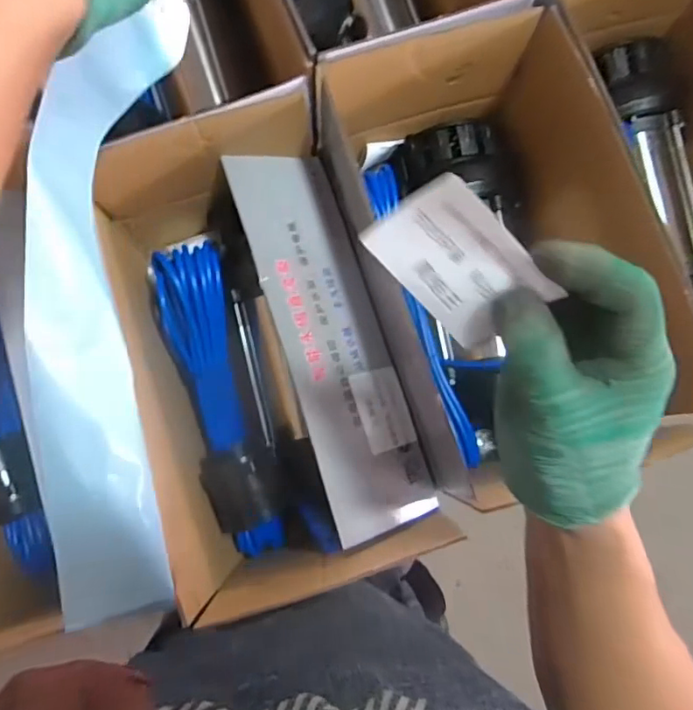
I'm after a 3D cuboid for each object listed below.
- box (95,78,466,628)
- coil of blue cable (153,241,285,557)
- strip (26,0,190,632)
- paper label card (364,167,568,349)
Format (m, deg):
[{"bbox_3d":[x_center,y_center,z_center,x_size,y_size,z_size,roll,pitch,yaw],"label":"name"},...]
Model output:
[{"bbox_3d":[-0.092,0.009,0.540,0.266,0.199,0.411,-19,81,-4],"label":"box"},{"bbox_3d":[-0.140,0.055,0.593,0.066,0.053,0.364,-13,99,-3],"label":"coil of blue cable"},{"bbox_3d":[-0.168,-0.029,0.374,0.078,0.074,0.445,0,91,-1],"label":"strip"},{"bbox_3d":[0.052,-0.039,0.243,0.078,0.057,0.009,44,43,-18],"label":"paper label card"}]

